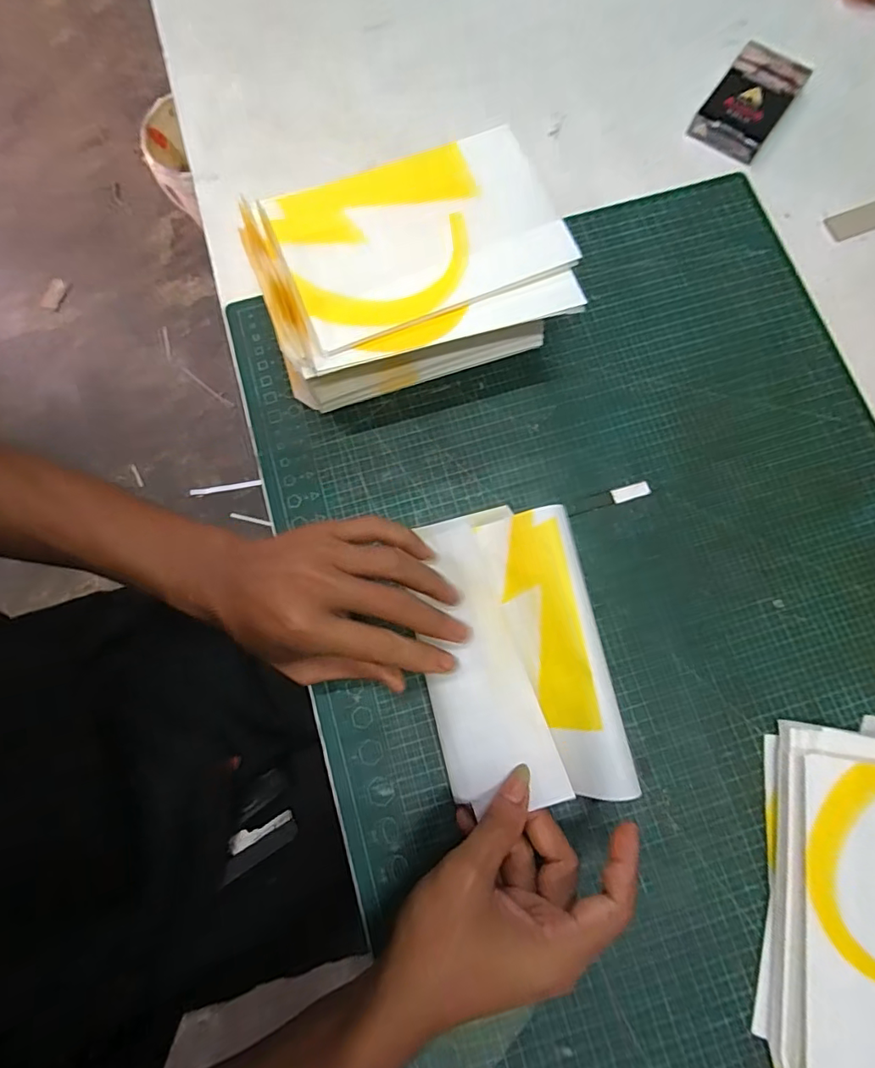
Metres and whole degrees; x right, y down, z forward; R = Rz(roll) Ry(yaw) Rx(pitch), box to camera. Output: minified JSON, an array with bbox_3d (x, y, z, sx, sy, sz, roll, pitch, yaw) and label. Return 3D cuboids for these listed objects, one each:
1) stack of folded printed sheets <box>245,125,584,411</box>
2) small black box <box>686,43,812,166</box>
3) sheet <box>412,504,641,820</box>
[{"bbox_3d":[-0.020,-0.179,0.370,0.200,0.084,0.143,-16,78,-3],"label":"stack of folded printed sheets"},{"bbox_3d":[0.263,-0.364,0.435,0.059,0.019,0.096,34,80,8],"label":"small black box"},{"bbox_3d":[0.049,0.072,0.319,0.109,0.030,0.179,-10,78,-1],"label":"sheet"}]

